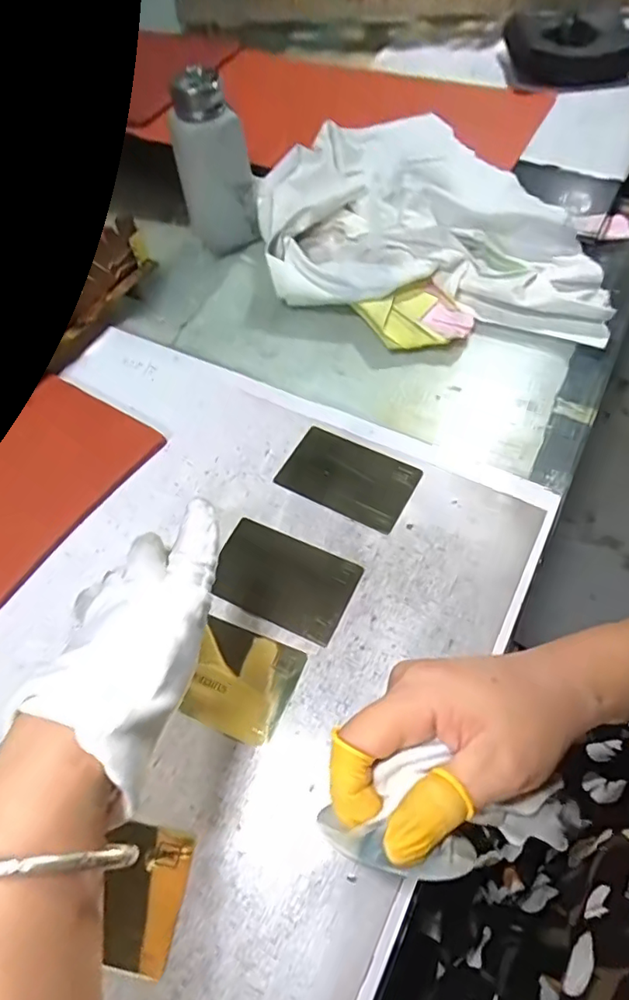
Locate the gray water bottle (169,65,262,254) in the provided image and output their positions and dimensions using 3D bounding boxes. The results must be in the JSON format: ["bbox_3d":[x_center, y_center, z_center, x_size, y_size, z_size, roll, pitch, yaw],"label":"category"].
[{"bbox_3d":[-0.083,-0.276,0.461,0.056,0.128,0.048,-24,59,-10],"label":"gray water bottle"}]

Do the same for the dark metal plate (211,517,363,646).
[{"bbox_3d":[-0.020,0.045,0.325,0.083,0.004,0.052,22,62,18],"label":"dark metal plate"}]

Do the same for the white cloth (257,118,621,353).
[{"bbox_3d":[0.100,-0.251,0.476,0.291,0.049,0.242,10,59,11],"label":"white cloth"}]

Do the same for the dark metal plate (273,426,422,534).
[{"bbox_3d":[0.022,-0.016,0.361,0.085,0.004,0.053,25,63,19],"label":"dark metal plate"}]

